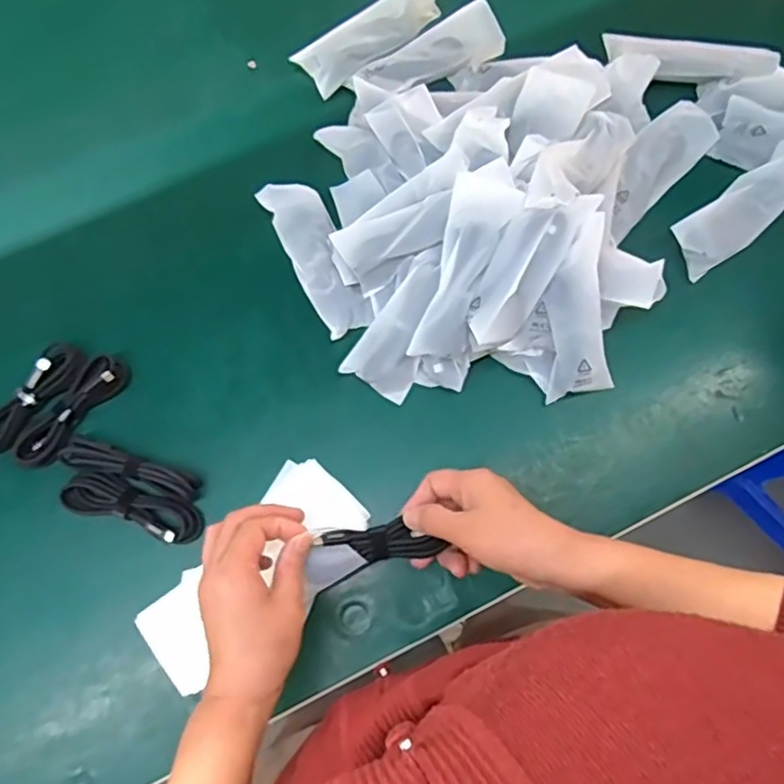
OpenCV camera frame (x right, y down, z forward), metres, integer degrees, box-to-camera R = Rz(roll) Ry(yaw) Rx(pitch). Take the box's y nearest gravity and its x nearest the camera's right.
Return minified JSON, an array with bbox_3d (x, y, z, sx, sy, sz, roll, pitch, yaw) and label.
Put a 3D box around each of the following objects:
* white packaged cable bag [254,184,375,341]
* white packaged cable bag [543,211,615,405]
[{"bbox_3d":[-0.065,-0.123,0.583,0.051,0.029,0.147,-28,78,-7],"label":"white packaged cable bag"},{"bbox_3d":[0.152,-0.066,0.529,0.050,0.022,0.144,-6,108,13],"label":"white packaged cable bag"}]

